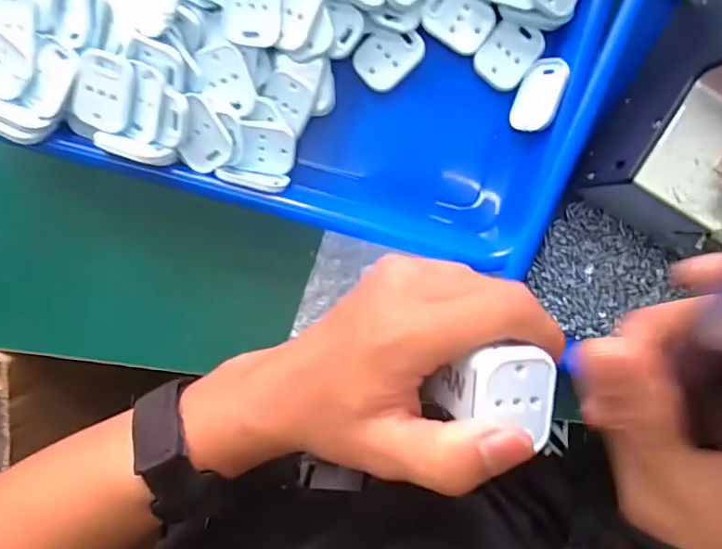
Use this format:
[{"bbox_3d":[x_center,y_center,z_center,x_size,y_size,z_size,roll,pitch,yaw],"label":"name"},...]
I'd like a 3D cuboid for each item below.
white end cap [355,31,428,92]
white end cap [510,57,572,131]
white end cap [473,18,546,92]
[{"bbox_3d":[0.016,-0.127,0.315,0.038,0.005,0.030,-43,93,5],"label":"white end cap"},{"bbox_3d":[0.101,-0.101,0.307,0.006,0.029,0.041,13,99,-38],"label":"white end cap"},{"bbox_3d":[0.085,-0.127,0.312,0.029,0.004,0.038,38,96,-3],"label":"white end cap"}]

